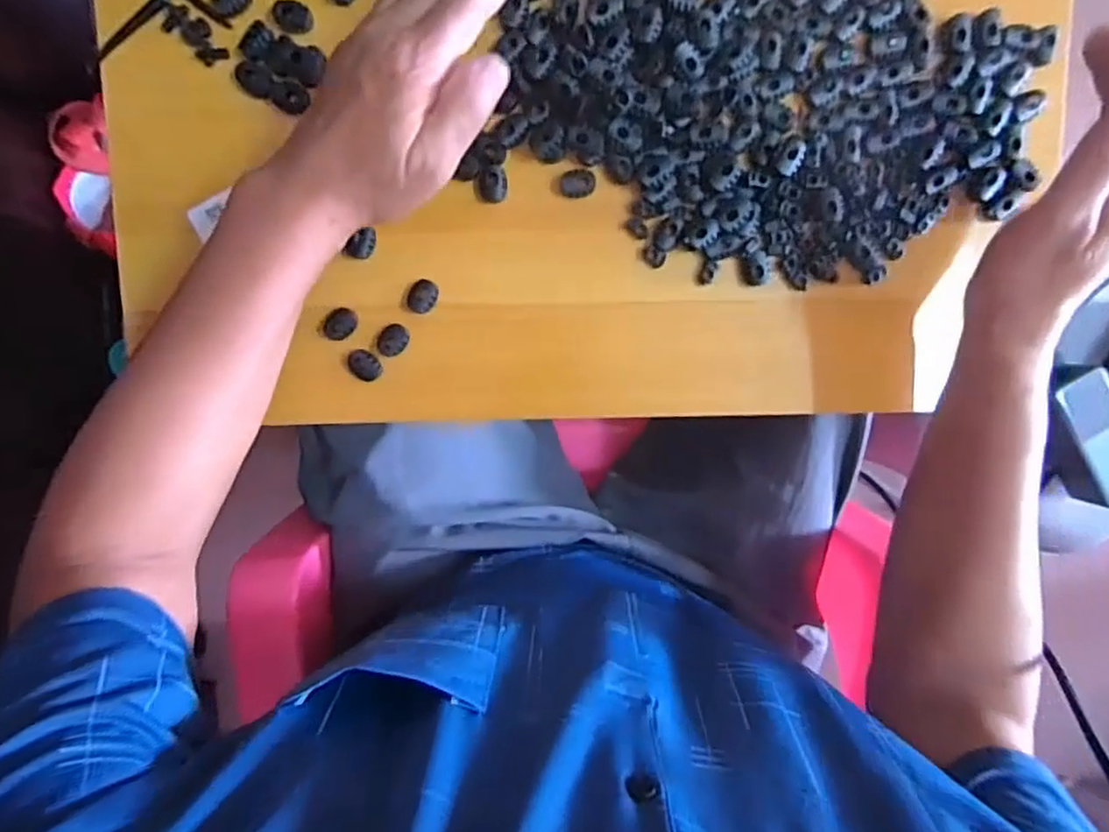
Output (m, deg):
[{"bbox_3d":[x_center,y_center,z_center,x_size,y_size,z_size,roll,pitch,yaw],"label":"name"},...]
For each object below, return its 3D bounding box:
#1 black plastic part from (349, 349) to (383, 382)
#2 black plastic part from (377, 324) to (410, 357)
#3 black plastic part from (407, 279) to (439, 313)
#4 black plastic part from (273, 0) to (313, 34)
[{"bbox_3d":[-0.121,-0.032,0.424,0.023,0.004,0.017,41,94,-7],"label":"black plastic part"},{"bbox_3d":[-0.103,-0.048,0.423,0.022,0.004,0.018,-44,97,3],"label":"black plastic part"},{"bbox_3d":[-0.084,-0.076,0.423,0.017,0.007,0.021,25,95,-5],"label":"black plastic part"},{"bbox_3d":[-0.157,-0.238,0.397,0.021,0.005,0.017,19,96,-5],"label":"black plastic part"}]

